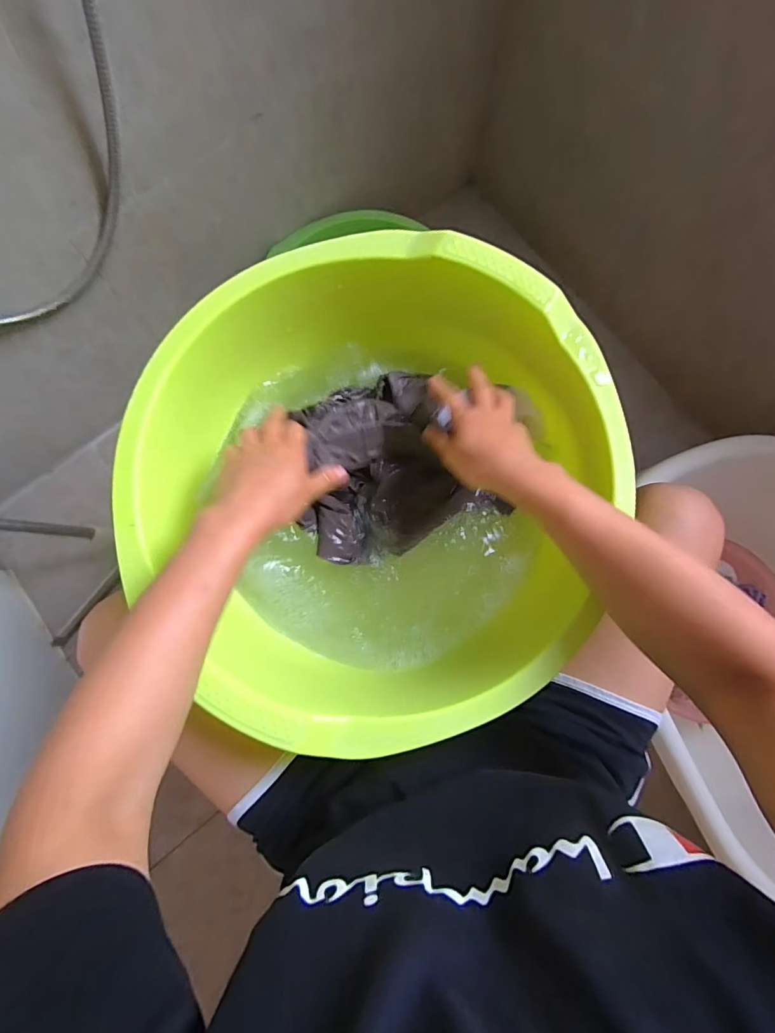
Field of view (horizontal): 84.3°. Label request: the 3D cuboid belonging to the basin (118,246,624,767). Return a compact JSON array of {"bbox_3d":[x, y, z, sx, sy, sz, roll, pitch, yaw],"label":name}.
[{"bbox_3d":[-0.009,-0.025,0.420,0.433,0.138,0.423,0,80,-2],"label":"basin"}]

